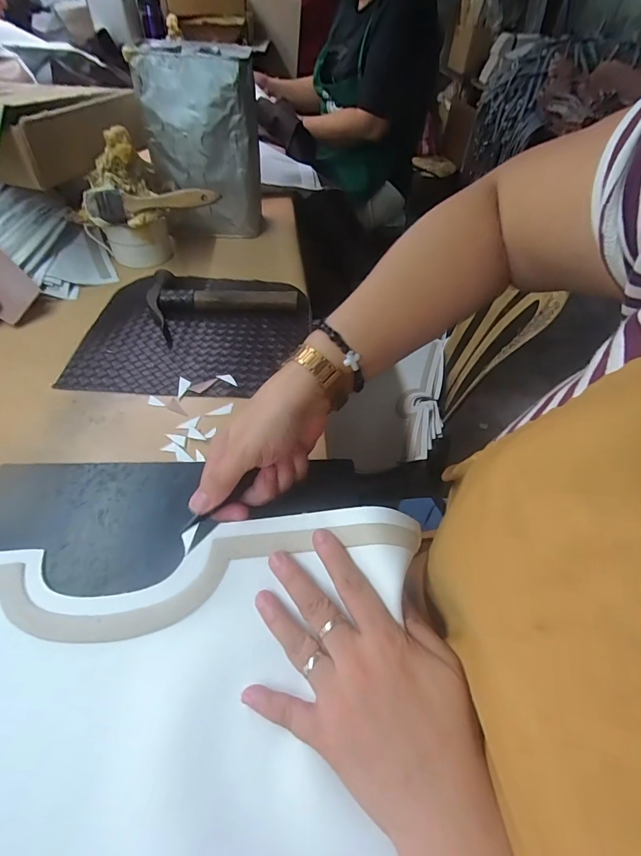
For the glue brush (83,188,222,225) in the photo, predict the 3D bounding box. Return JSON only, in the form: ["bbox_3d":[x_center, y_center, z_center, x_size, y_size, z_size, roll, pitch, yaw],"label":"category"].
[{"bbox_3d":[-0.220,-0.296,0.529,0.172,0.043,0.026,-1,50,-5],"label":"glue brush"}]

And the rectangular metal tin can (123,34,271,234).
[{"bbox_3d":[-0.175,-0.428,0.613,0.163,0.221,0.094,-4,50,-8],"label":"rectangular metal tin can"}]

